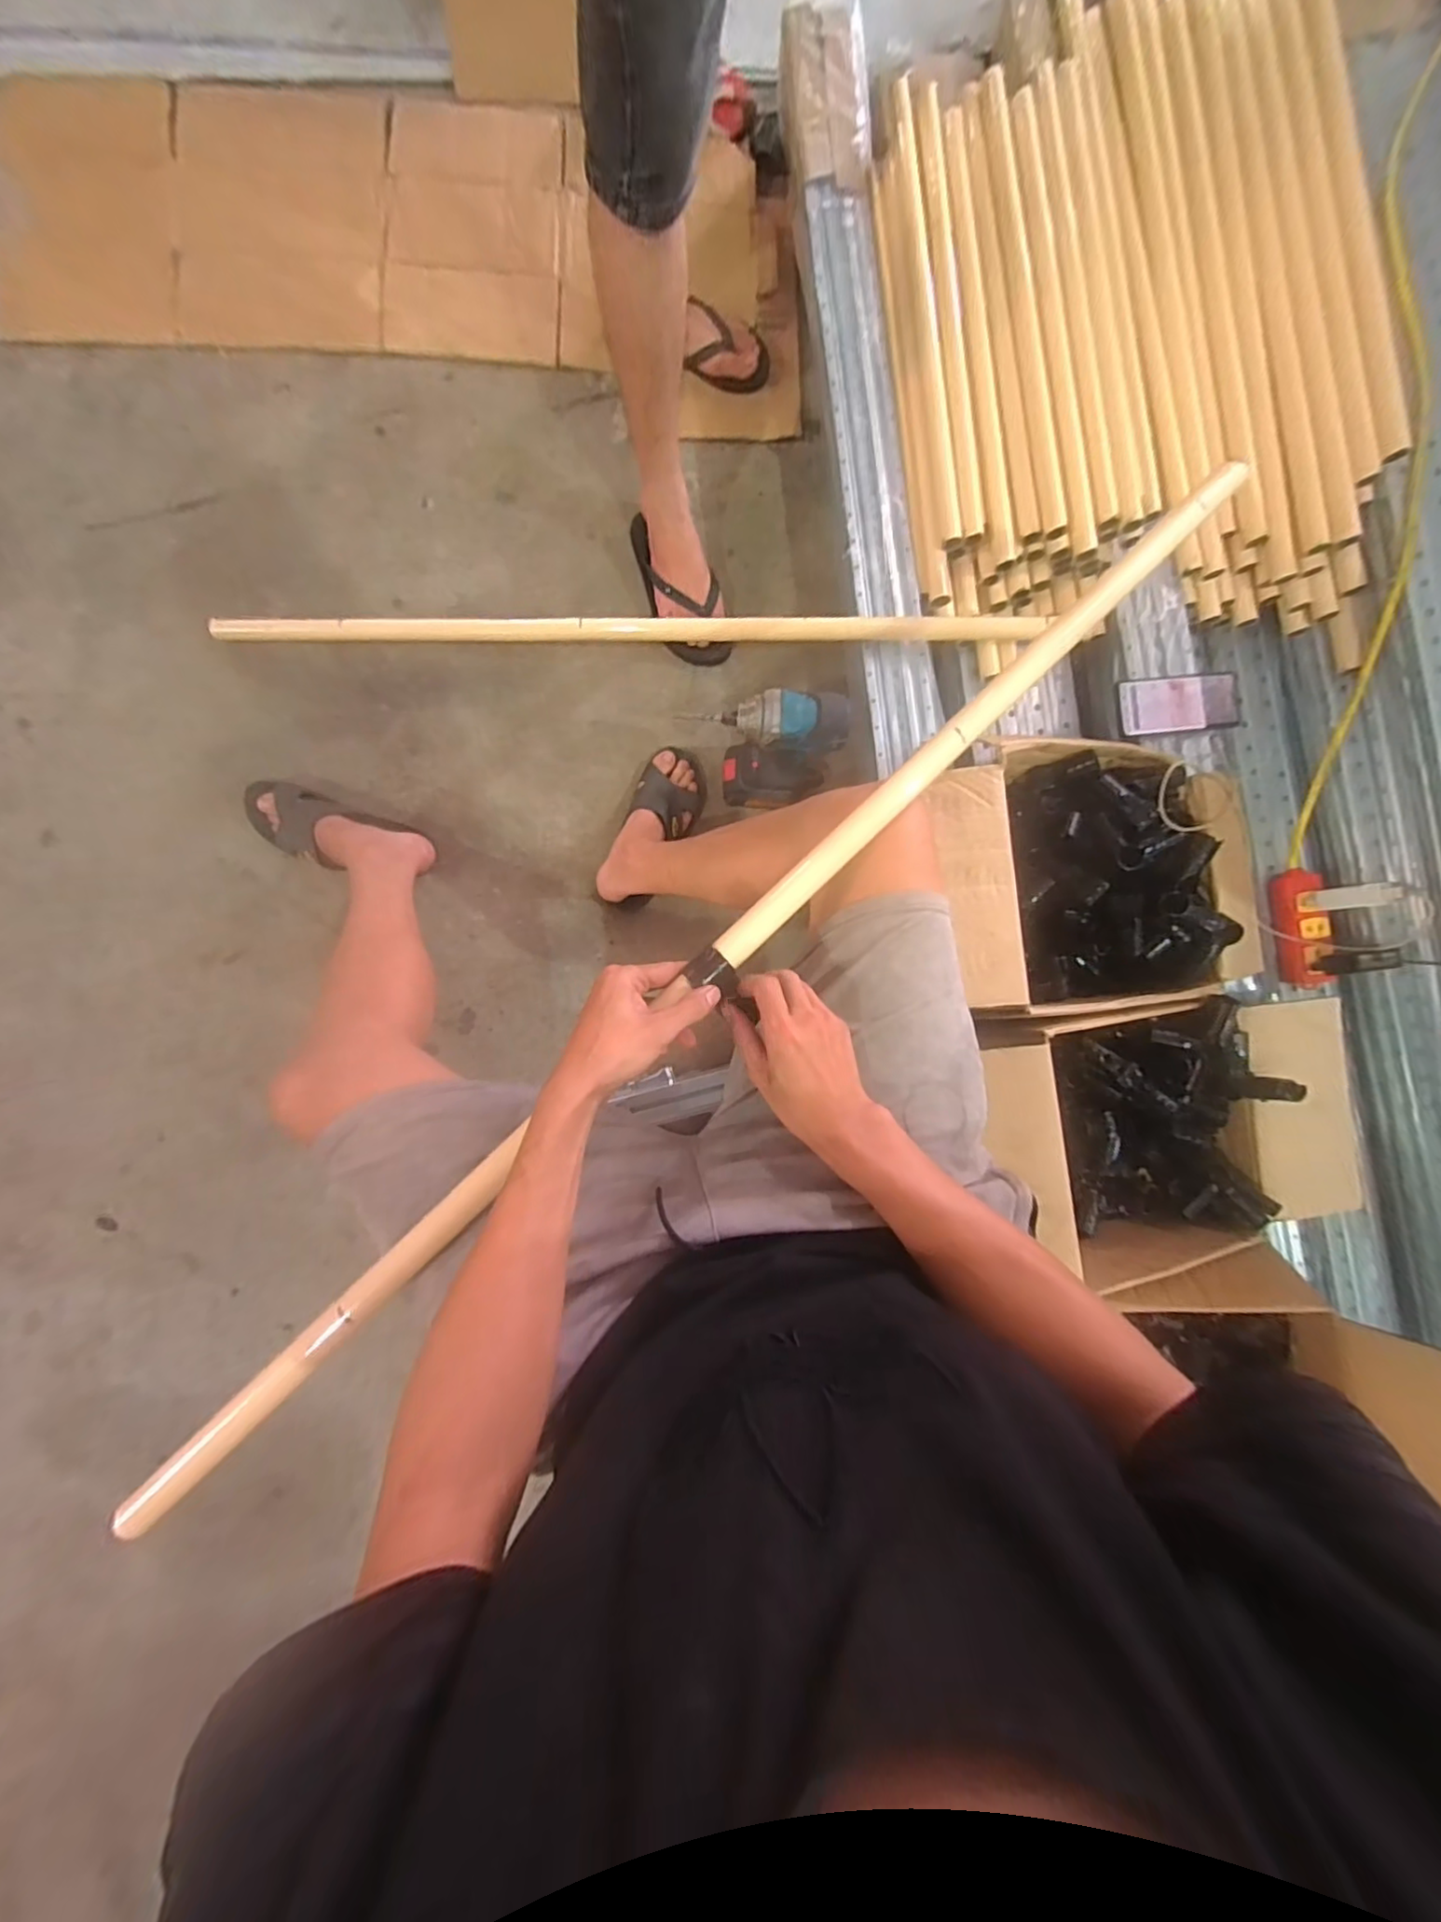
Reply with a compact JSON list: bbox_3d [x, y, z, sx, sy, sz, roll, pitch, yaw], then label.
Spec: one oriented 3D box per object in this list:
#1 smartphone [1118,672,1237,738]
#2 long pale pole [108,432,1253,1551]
[{"bbox_3d":[0.599,-0.335,0.815,0.150,0.010,0.071,-4,105,3],"label":"smartphone"},{"bbox_3d":[0.008,-0.009,0.485,1.127,0.028,0.033,-44,89,-4],"label":"long pale pole"}]

